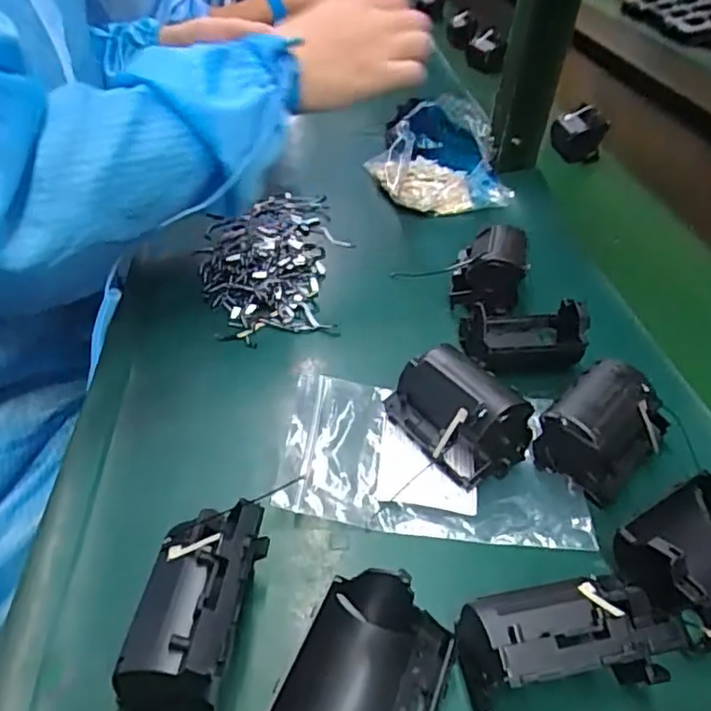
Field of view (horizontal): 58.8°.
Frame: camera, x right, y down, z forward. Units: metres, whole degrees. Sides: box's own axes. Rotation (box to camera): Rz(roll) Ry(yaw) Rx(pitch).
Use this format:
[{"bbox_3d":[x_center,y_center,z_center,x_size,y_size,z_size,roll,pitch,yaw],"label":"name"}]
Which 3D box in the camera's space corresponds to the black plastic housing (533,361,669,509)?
[{"bbox_3d":[0.132,0.036,0.332,0.070,0.039,0.048,-30,50,-33],"label":"black plastic housing"}]

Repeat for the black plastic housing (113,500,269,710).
[{"bbox_3d":[-0.061,0.098,0.241,0.043,0.049,0.074,10,39,3],"label":"black plastic housing"}]

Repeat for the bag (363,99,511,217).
[{"bbox_3d":[0.082,-0.188,0.576,0.116,0.066,0.104,-3,40,-13],"label":"bag"}]

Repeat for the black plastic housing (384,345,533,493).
[{"bbox_3d":[0.053,0.030,0.336,0.049,0.040,0.071,-26,48,-30],"label":"black plastic housing"}]

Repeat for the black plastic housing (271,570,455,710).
[{"bbox_3d":[0.003,0.117,0.226,0.055,0.043,0.079,14,41,13],"label":"black plastic housing"}]

